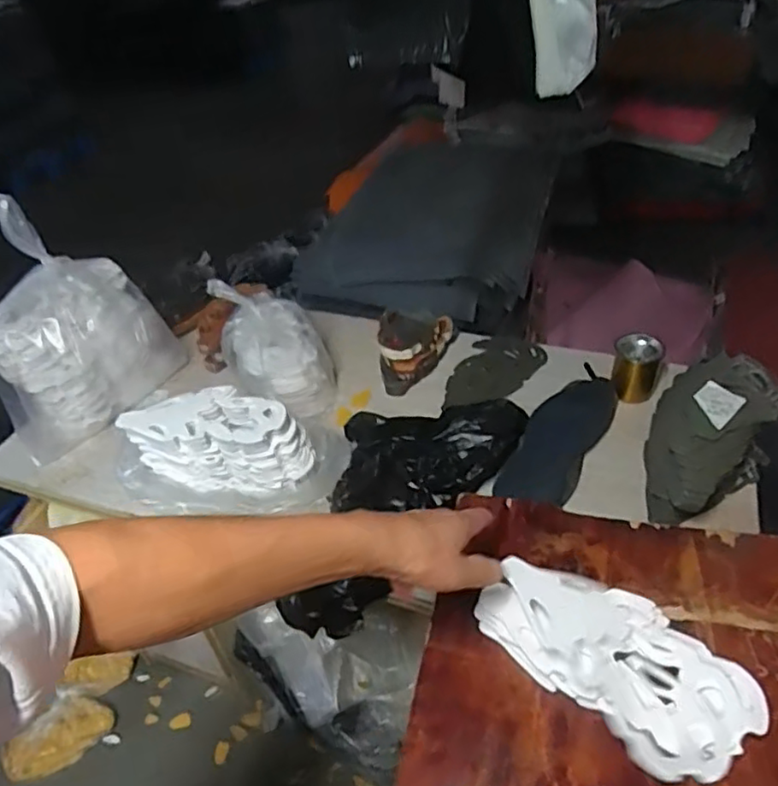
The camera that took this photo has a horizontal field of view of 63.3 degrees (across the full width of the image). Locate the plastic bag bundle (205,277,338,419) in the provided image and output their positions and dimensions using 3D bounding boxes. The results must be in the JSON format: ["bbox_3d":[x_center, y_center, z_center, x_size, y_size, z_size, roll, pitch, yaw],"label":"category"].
[{"bbox_3d":[-0.189,-0.074,1.069,0.170,0.174,0.201,-20,40,-15],"label":"plastic bag bundle"}]

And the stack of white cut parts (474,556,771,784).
[{"bbox_3d":[0.202,0.228,0.565,0.132,0.053,0.226,-30,44,-26],"label":"stack of white cut parts"}]

